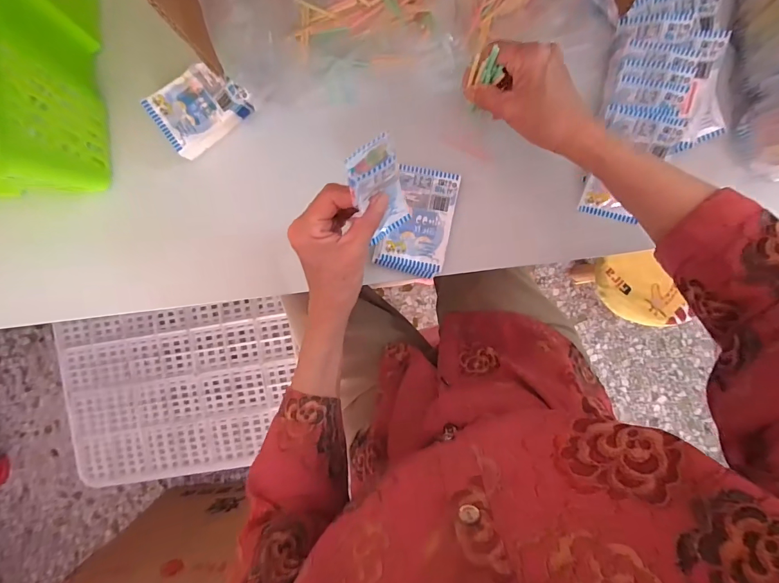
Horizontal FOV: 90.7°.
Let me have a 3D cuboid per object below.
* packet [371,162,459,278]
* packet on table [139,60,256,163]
[{"bbox_3d":[0.030,-0.075,0.408,0.070,0.007,0.110,12,92,2],"label":"packet"},{"bbox_3d":[-0.200,-0.198,0.409,0.092,0.021,0.068,-36,90,3],"label":"packet on table"}]

